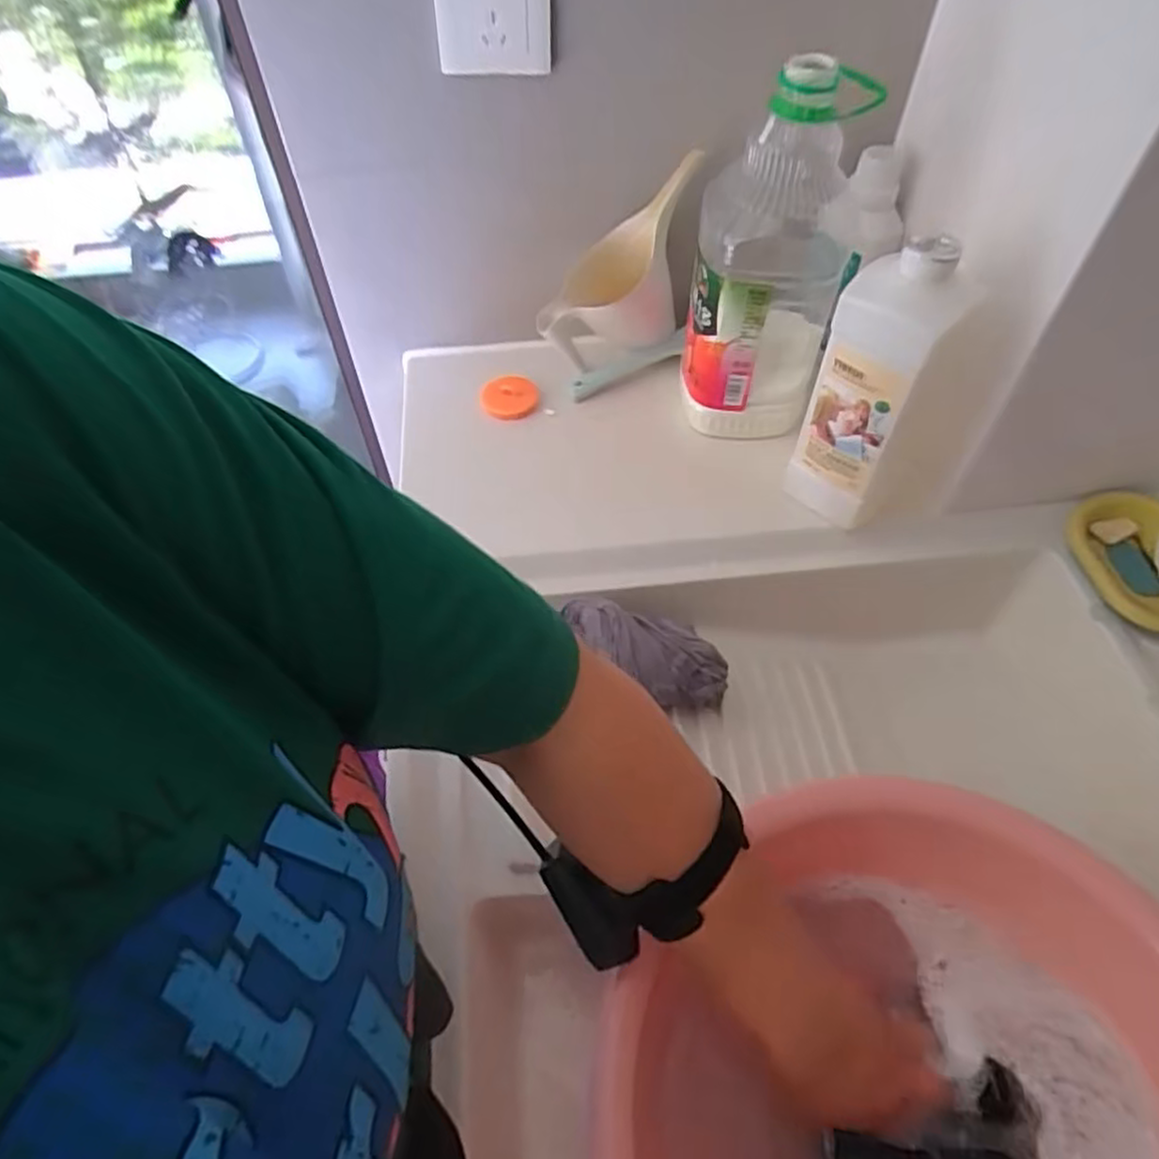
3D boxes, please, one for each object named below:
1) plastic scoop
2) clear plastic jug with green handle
[{"bbox_3d":[0.035,-0.289,0.705,0.136,0.185,0.116,3,55,3],"label":"plastic scoop"},{"bbox_3d":[0.165,-0.273,0.625,0.119,0.281,0.145,16,56,12],"label":"clear plastic jug with green handle"}]

